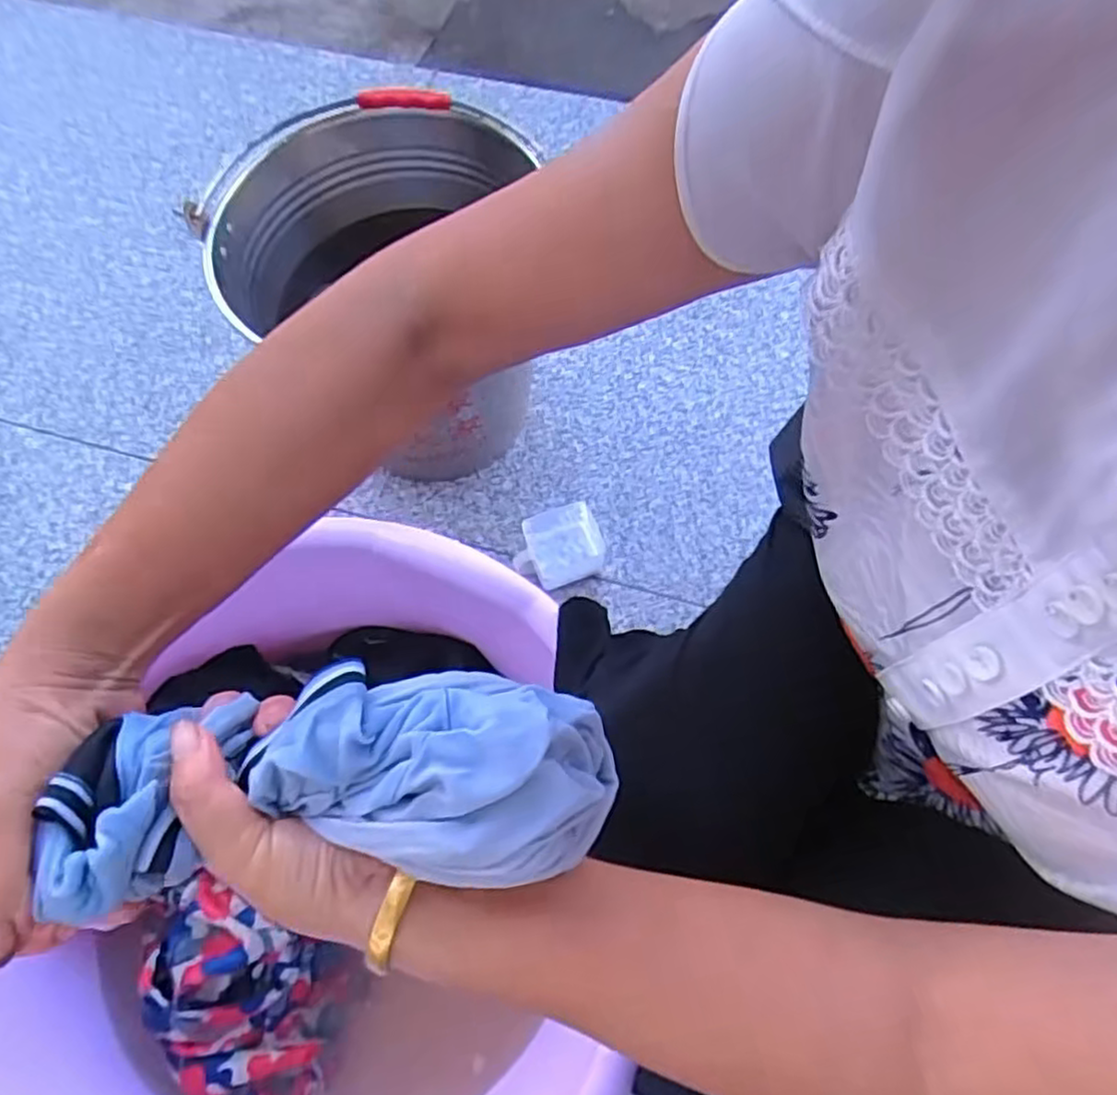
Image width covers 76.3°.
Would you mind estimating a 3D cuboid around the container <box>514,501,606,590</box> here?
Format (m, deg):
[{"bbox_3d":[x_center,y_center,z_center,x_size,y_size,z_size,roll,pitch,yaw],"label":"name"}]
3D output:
[{"bbox_3d":[-0.002,0.001,0.805,0.098,0.051,0.073,-19,69,-6],"label":"container"}]

